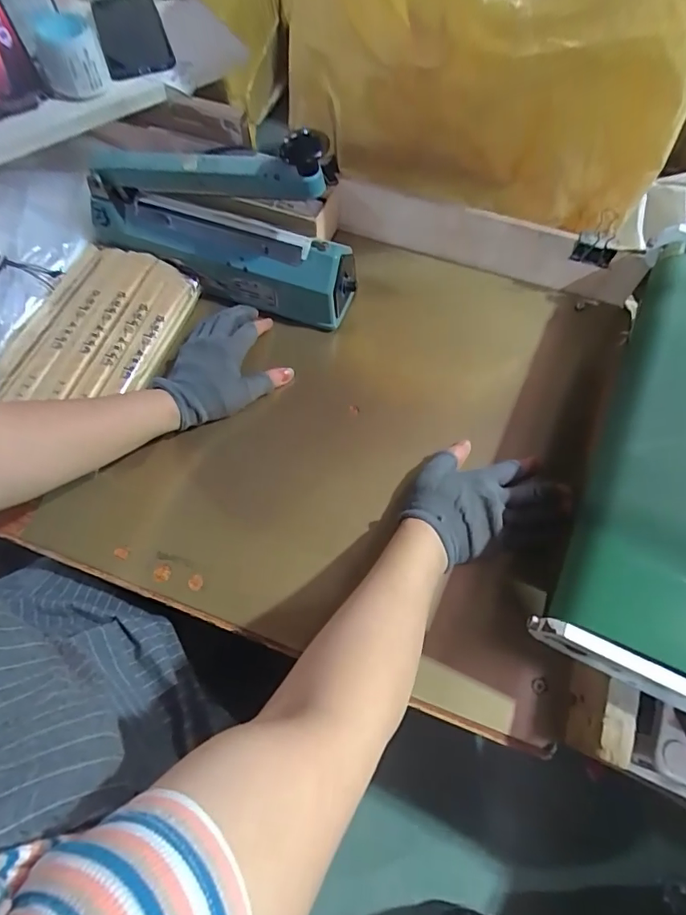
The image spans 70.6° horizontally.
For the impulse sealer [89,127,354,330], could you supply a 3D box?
[{"bbox_3d":[-0.132,-0.260,0.517,0.299,0.177,0.083,21,68,7],"label":"impulse sealer"}]

